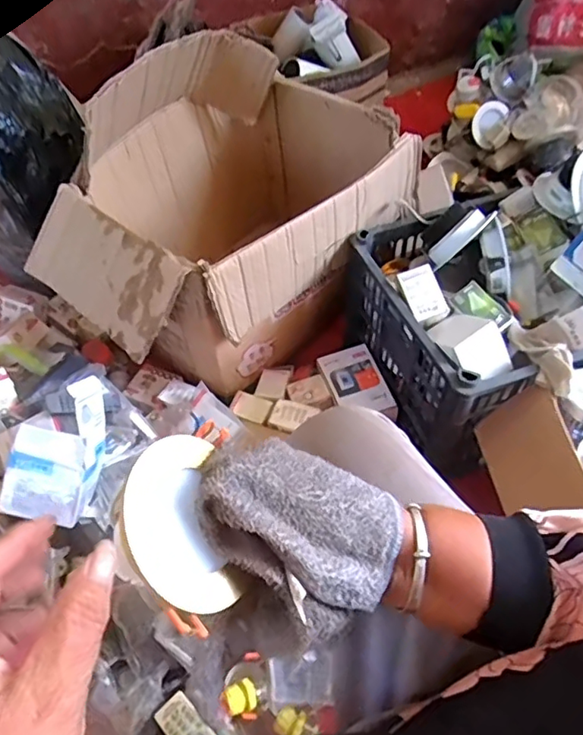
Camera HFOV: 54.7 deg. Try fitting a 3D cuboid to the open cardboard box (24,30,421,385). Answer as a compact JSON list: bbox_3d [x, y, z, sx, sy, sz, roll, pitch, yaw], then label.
[{"bbox_3d":[-0.128,-0.264,0.986,0.575,0.413,0.425,-36,60,-23],"label":"open cardboard box"}]

